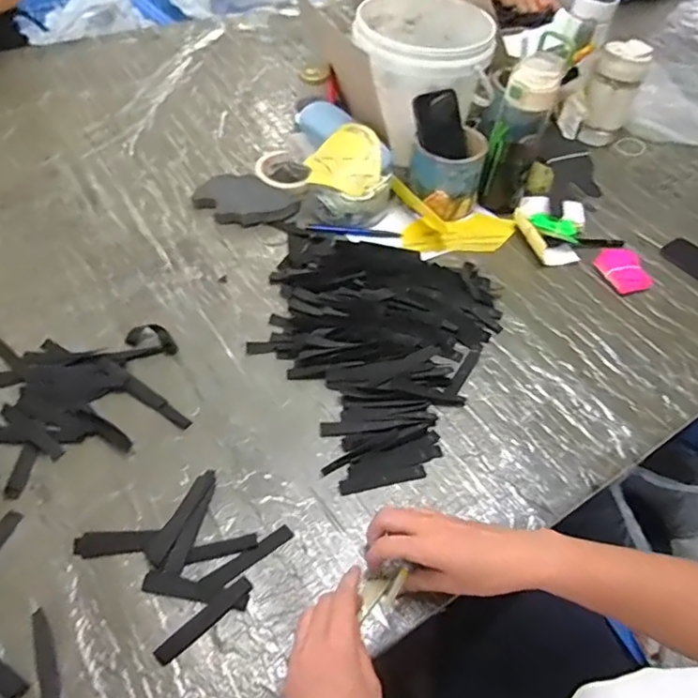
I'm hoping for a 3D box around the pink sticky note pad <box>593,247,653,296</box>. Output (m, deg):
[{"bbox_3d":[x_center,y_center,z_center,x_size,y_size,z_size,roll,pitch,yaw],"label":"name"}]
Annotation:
[{"bbox_3d":[0.392,-0.115,0.788,0.065,0.011,0.083,-10,53,-13],"label":"pink sticky note pad"}]

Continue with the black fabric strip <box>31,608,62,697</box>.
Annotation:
[{"bbox_3d":[-0.244,0.257,0.444,0.015,0.004,0.093,-19,56,-20],"label":"black fabric strip"}]

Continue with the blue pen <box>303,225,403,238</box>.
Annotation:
[{"bbox_3d":[0.008,-0.172,0.808,0.135,0.007,0.014,6,51,-1],"label":"blue pen"}]

